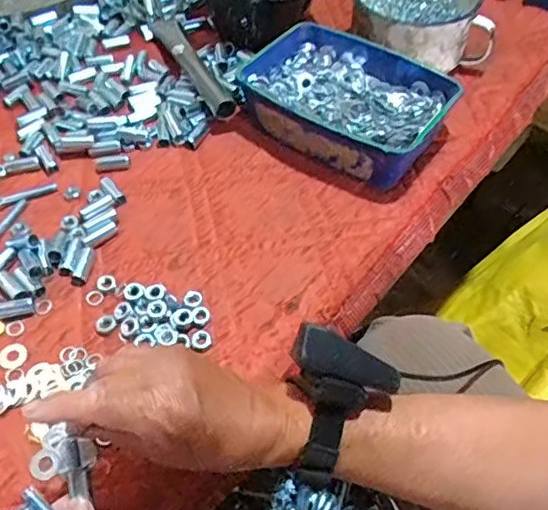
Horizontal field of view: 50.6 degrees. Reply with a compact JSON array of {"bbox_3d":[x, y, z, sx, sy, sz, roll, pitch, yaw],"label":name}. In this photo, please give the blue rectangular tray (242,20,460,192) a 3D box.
[{"bbox_3d":[0.075,-0.160,0.620,0.203,0.074,0.145,26,55,17],"label":"blue rectangular tray"}]

